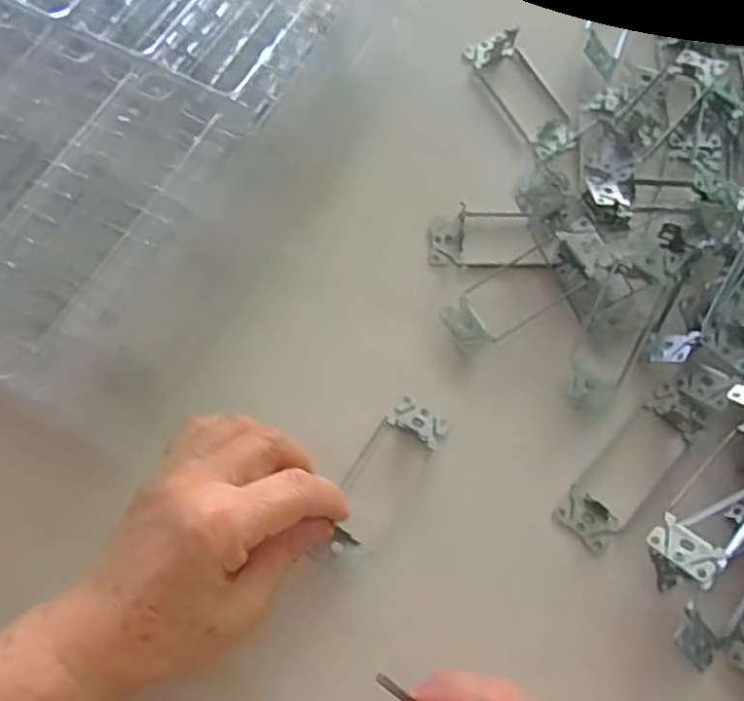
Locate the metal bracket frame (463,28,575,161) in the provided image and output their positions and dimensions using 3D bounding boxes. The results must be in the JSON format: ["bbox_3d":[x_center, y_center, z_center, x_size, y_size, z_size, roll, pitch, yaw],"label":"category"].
[{"bbox_3d":[0.105,-0.177,0.464,0.041,0.015,0.101,-25,73,-7],"label":"metal bracket frame"}]

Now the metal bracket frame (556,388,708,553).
[{"bbox_3d":[0.149,0.064,0.381,0.036,0.017,0.106,41,76,13],"label":"metal bracket frame"}]

